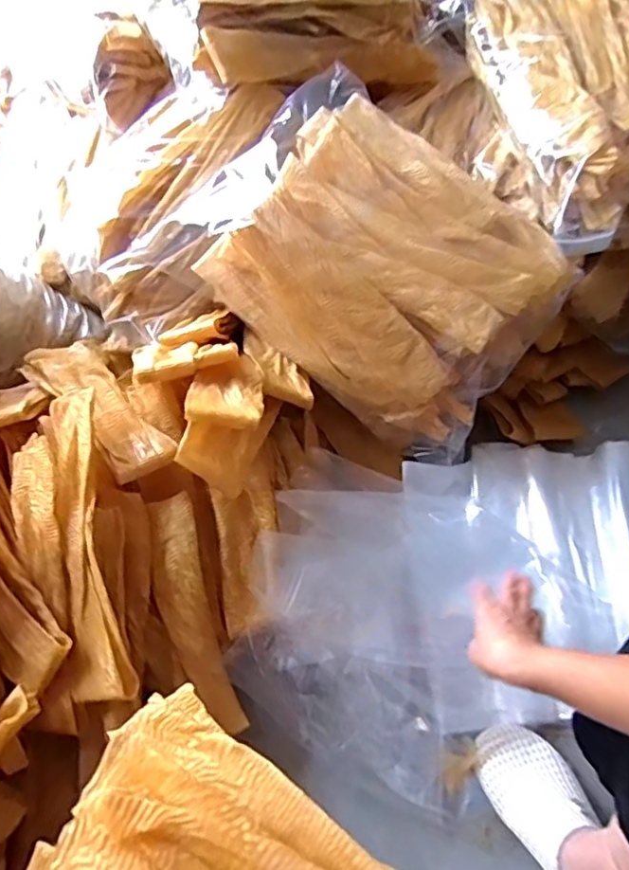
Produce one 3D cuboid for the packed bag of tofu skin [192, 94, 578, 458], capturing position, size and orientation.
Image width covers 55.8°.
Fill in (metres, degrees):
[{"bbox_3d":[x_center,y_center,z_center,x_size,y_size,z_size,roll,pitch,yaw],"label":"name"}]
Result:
[{"bbox_3d":[0.095,-0.213,0.799,0.396,0.205,0.305,36,67,21],"label":"packed bag of tofu skin"}]

